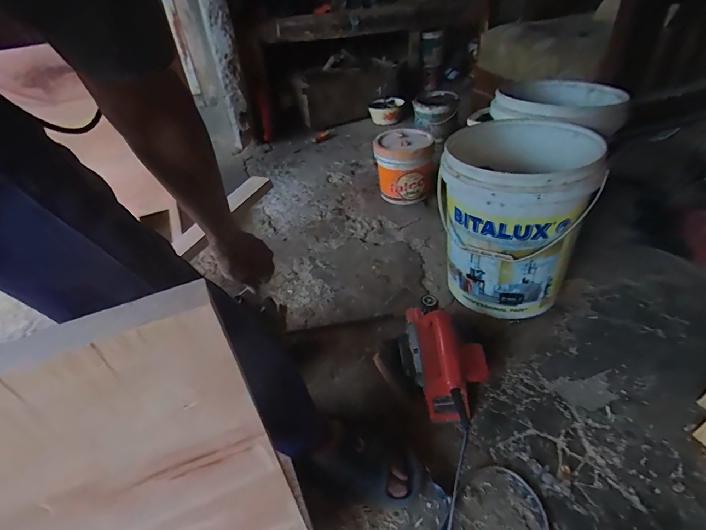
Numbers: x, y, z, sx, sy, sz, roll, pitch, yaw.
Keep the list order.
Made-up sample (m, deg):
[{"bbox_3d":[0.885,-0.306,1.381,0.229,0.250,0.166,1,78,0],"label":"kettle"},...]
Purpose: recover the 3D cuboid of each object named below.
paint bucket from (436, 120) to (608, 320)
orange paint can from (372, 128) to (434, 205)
[{"bbox_3d":[0.366,-0.120,0.941,0.305,0.367,0.360,12,43,22],"label":"paint bucket"},{"bbox_3d":[0.176,-0.338,1.371,0.199,0.201,0.190,0,39,8],"label":"orange paint can"}]

